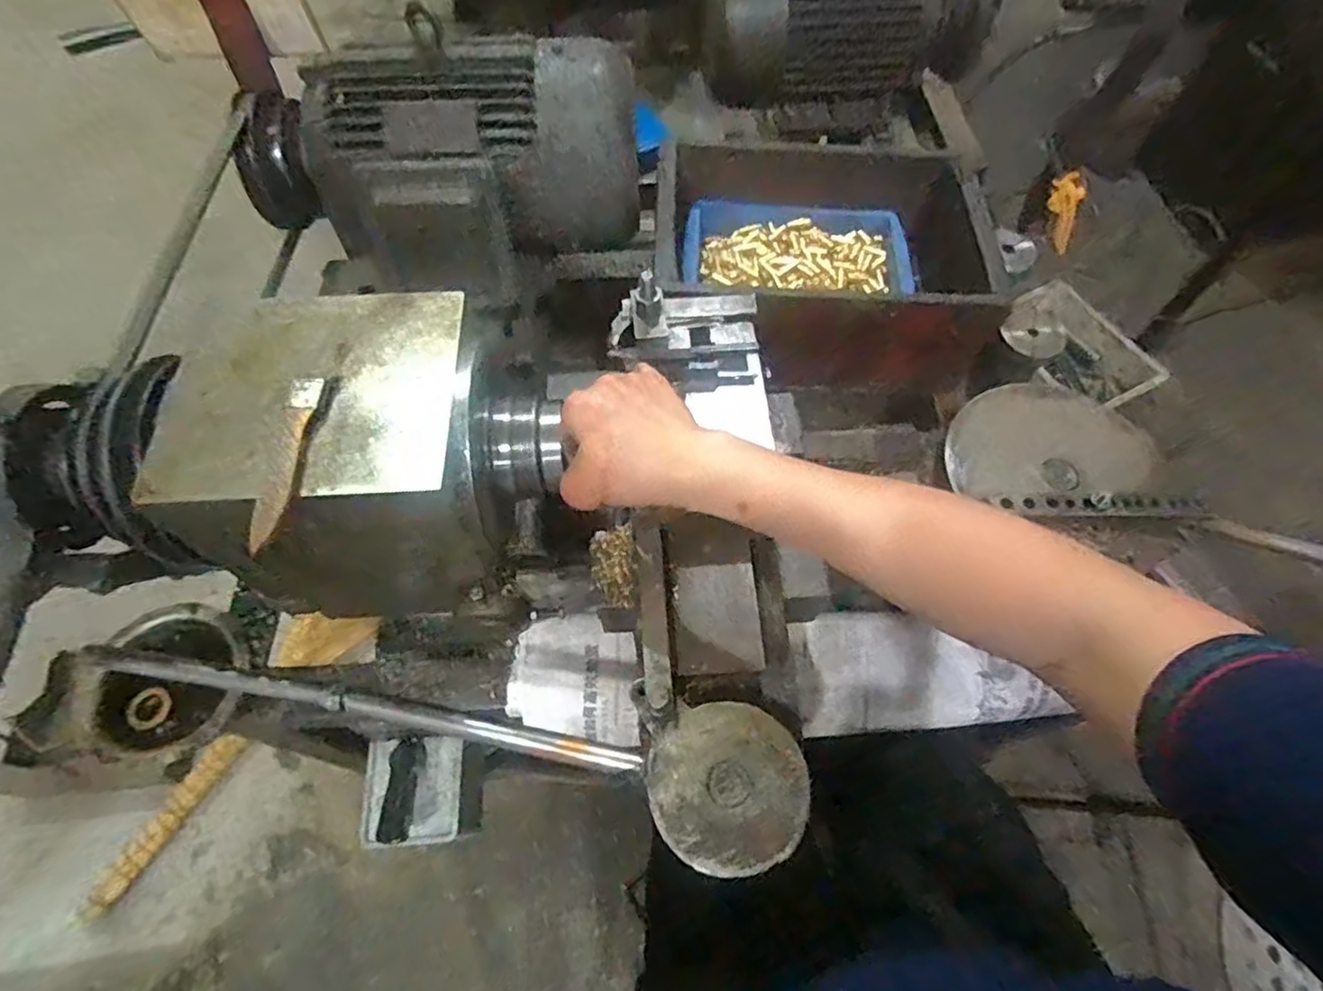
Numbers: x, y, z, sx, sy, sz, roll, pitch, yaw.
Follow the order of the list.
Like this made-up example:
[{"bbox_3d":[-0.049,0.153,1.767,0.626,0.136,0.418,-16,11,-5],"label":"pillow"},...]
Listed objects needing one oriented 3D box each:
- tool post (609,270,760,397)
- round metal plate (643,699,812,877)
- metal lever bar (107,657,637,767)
[{"bbox_3d":[0.020,-0.132,0.515,0.118,0.075,0.065,-3,61,-2],"label":"tool post"},{"bbox_3d":[0.042,0.183,0.416,0.096,0.009,0.097,0,60,0],"label":"round metal plate"},{"bbox_3d":[-0.207,0.147,0.455,0.391,0.017,0.014,10,61,5],"label":"metal lever bar"}]

